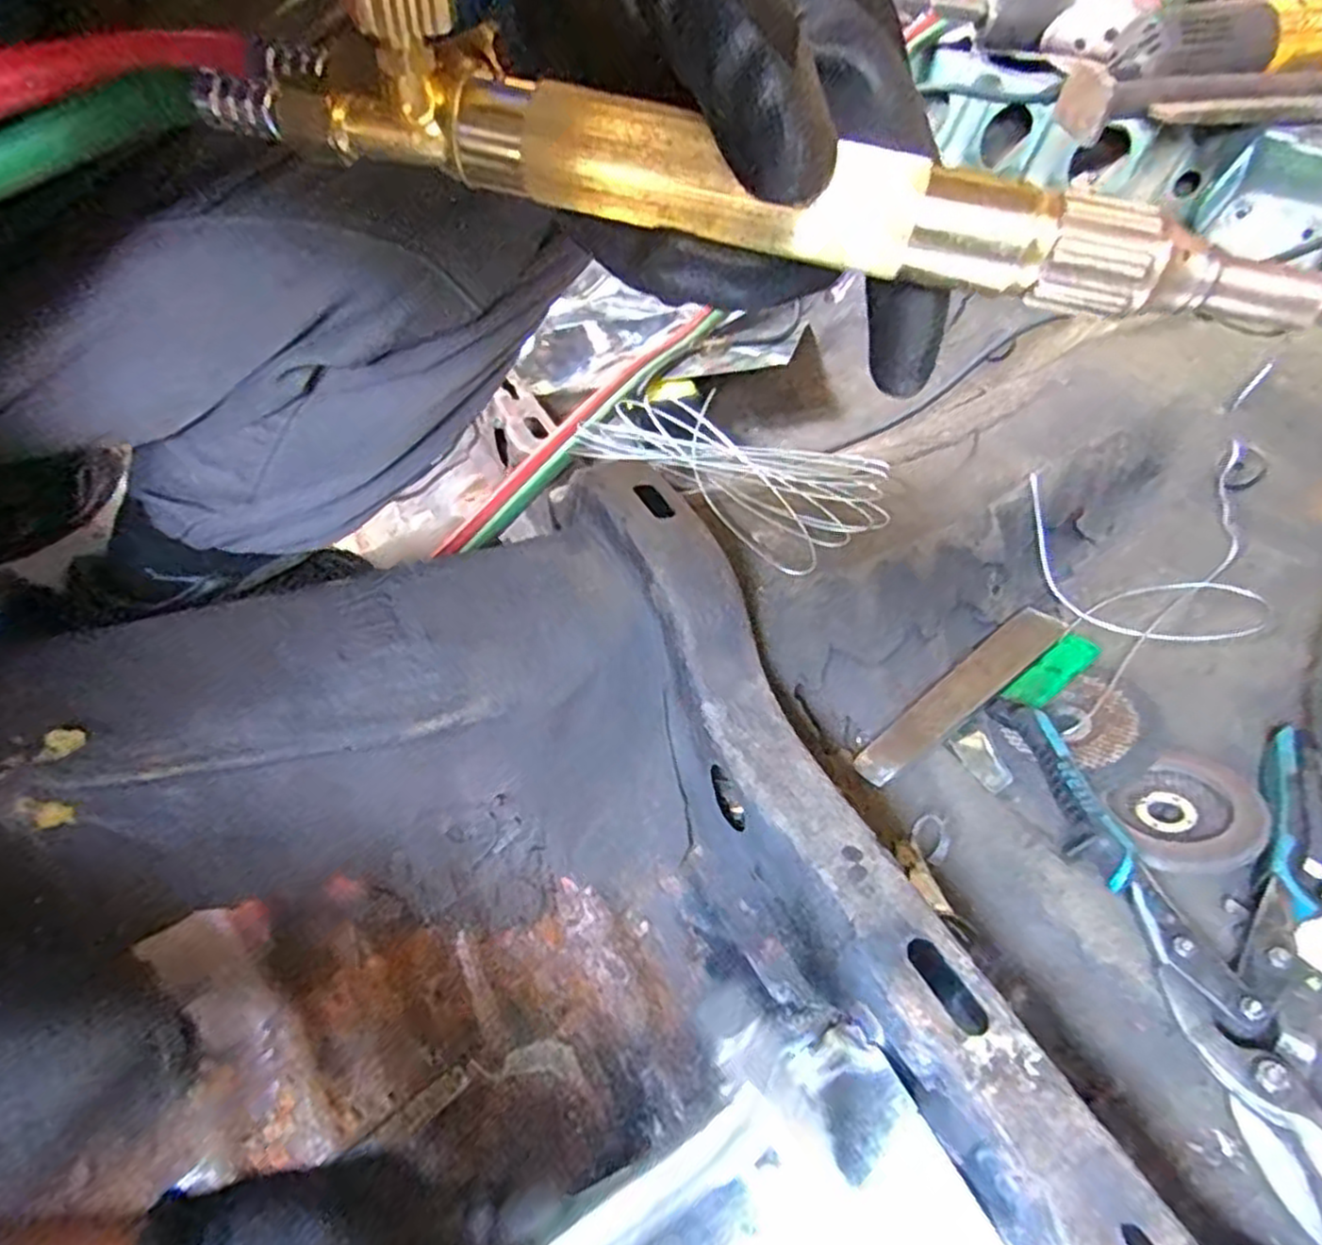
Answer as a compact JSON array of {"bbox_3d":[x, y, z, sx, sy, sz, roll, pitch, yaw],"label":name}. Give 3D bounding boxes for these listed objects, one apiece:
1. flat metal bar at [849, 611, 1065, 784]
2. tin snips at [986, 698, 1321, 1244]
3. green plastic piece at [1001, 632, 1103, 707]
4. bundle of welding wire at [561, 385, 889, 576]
[{"bbox_3d":[0.190,0.042,0.467,0.178,0.008,0.033,-35,47,-22],"label":"flat metal bar"},{"bbox_3d":[0.284,0.127,0.363,0.137,0.044,0.253,-2,41,-7],"label":"tin snips"},{"bbox_3d":[0.241,0.030,0.462,0.066,0.010,0.024,-36,52,-10],"label":"green plastic piece"},{"bbox_3d":[0.054,-0.109,0.516,0.204,0.020,0.134,34,49,29],"label":"bundle of welding wire"}]

